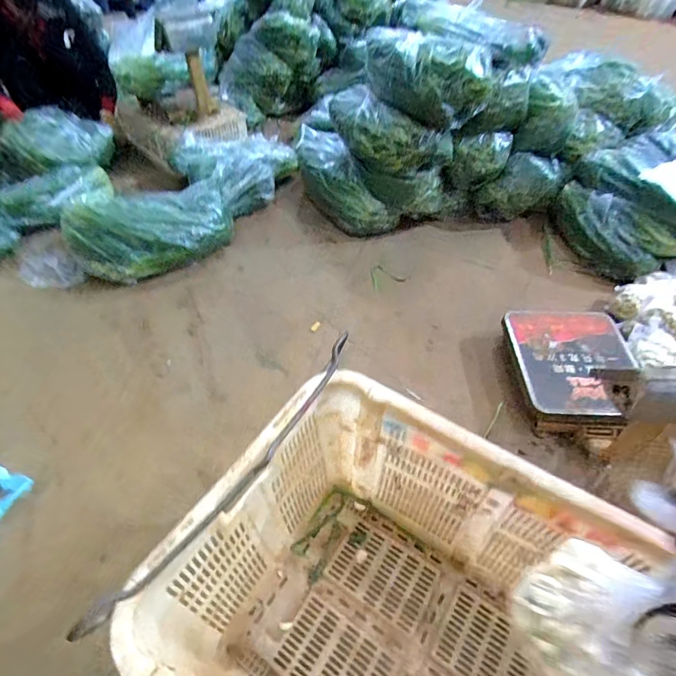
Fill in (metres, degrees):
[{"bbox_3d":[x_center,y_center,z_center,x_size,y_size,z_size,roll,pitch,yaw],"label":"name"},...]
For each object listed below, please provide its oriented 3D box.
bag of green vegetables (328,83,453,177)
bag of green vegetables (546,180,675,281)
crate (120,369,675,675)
[{"bbox_3d":[0.139,-0.697,1.417,0.454,0.183,0.184,27,53,22],"label":"bag of green vegetables"},{"bbox_3d":[0.952,-0.423,1.445,0.278,0.209,0.442,-24,52,-21],"label":"bag of green vegetables"},{"bbox_3d":[0.130,0.422,0.598,0.656,0.378,0.464,26,53,22],"label":"crate"}]

